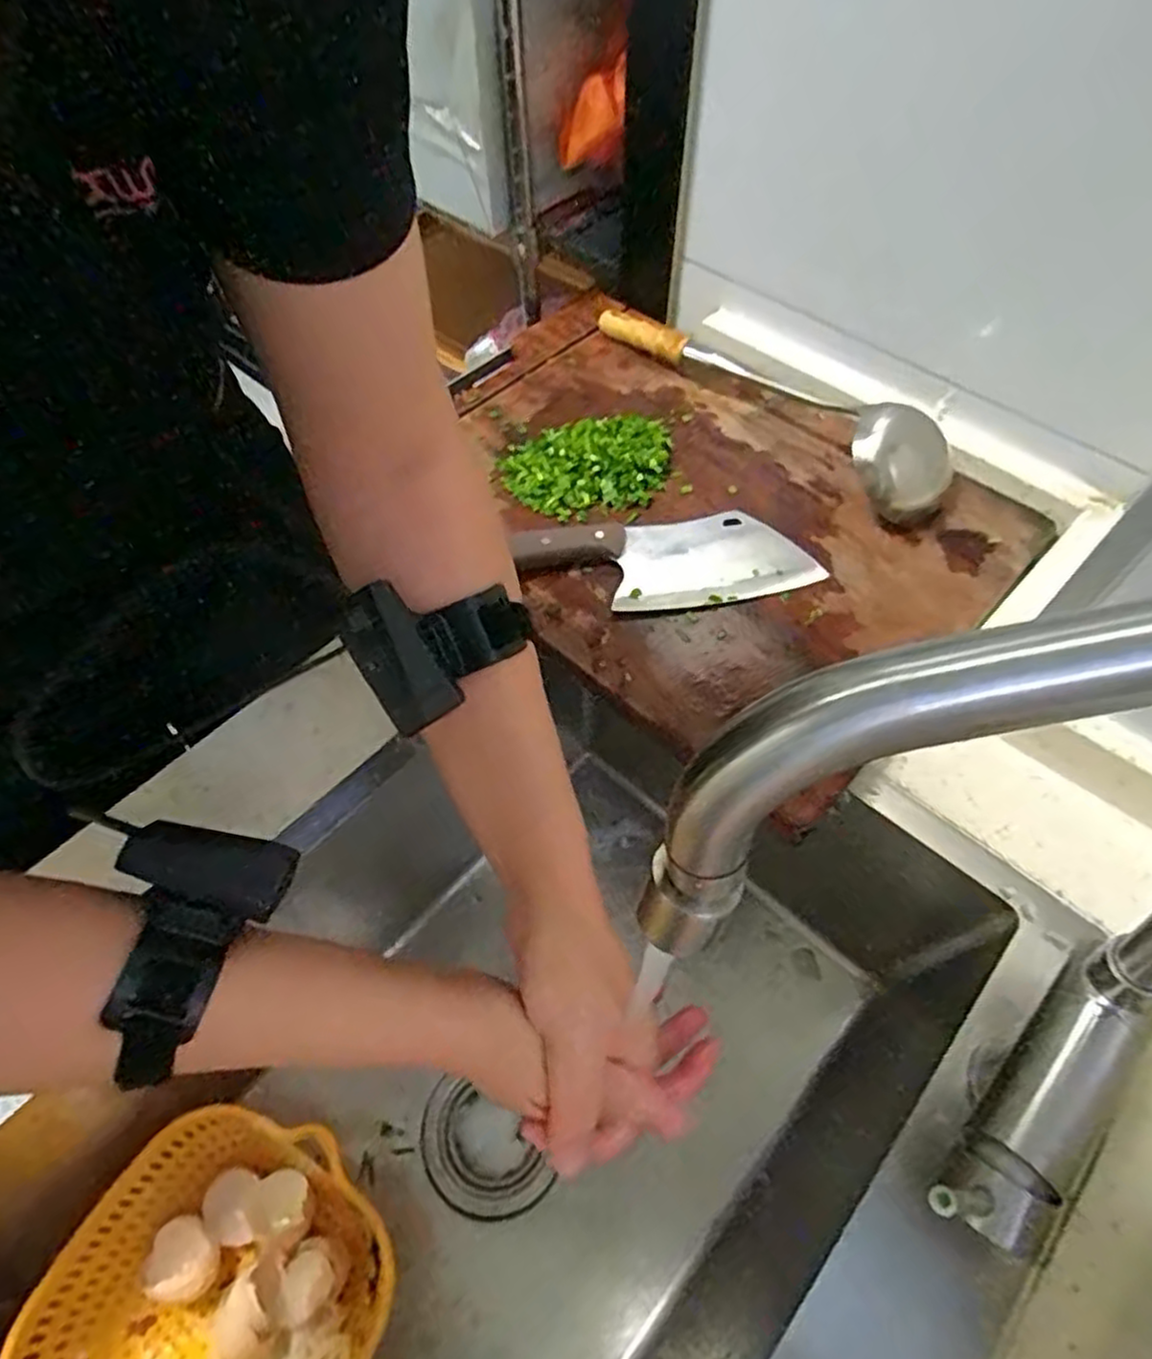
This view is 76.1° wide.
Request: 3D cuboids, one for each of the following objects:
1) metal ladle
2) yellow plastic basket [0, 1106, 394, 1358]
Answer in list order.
[{"bbox_3d":[0.162,-0.259,0.627,0.081,0.052,0.352,-35,64,-17],"label":"metal ladle"},{"bbox_3d":[-0.229,0.405,0.477,0.193,0.085,0.208,27,62,17],"label":"yellow plastic basket"}]

